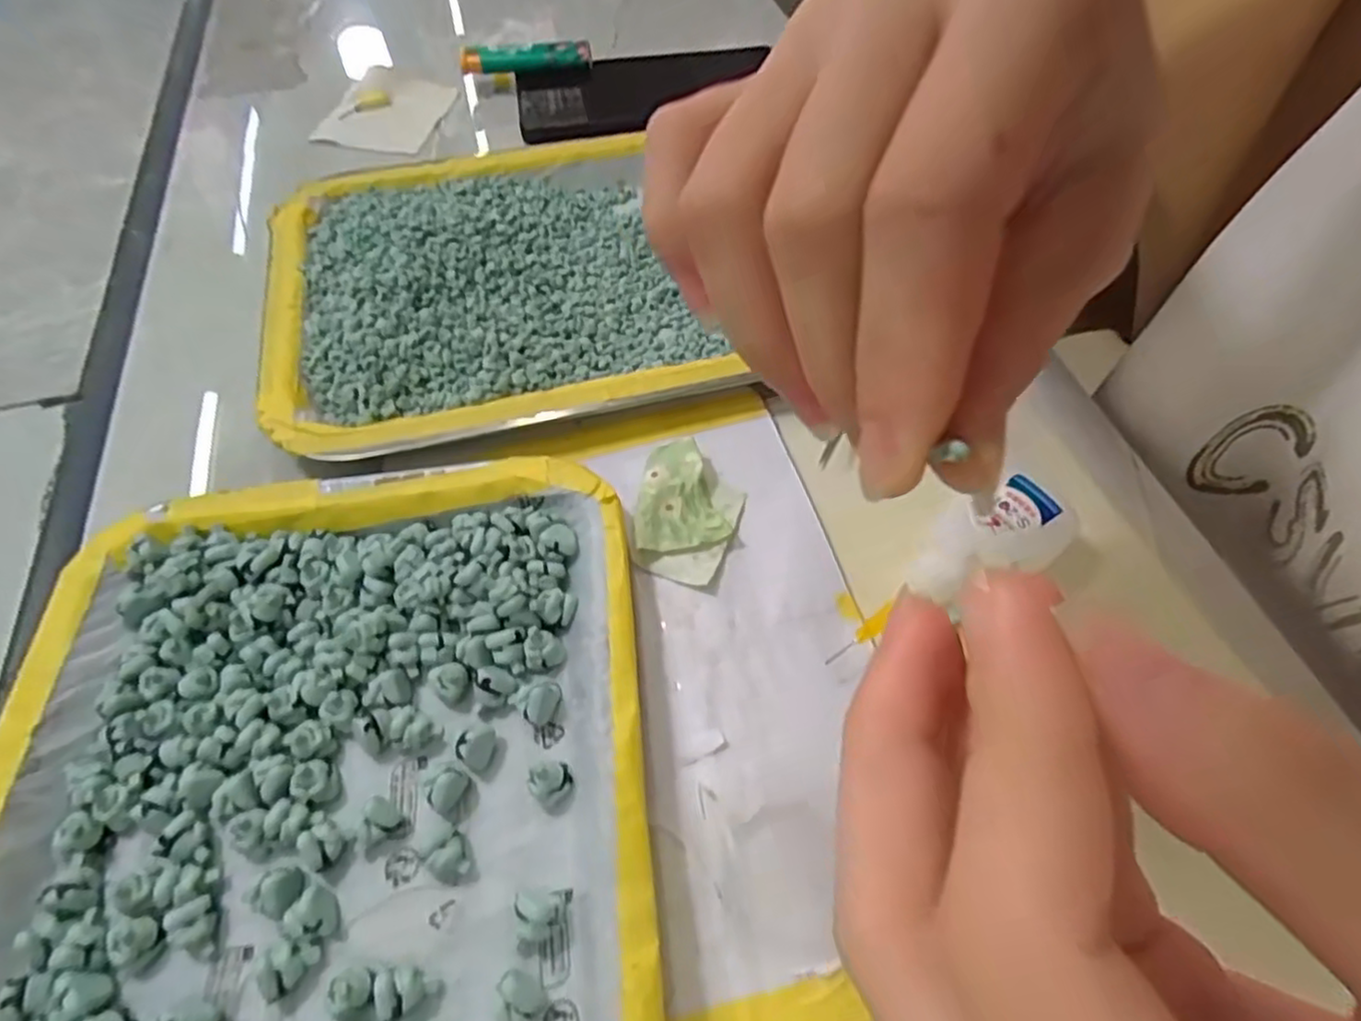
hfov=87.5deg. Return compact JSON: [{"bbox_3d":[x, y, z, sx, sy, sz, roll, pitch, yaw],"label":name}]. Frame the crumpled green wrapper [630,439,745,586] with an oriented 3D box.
[{"bbox_3d":[0.002,0.000,0.257,0.038,0.009,0.053,13,56,8],"label":"crumpled green wrapper"}]

